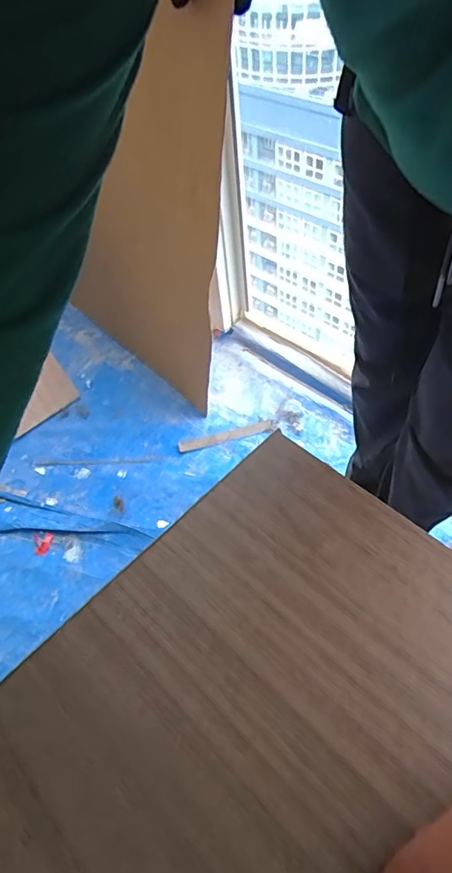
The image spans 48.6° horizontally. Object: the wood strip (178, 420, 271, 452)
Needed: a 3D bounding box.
[{"bbox_3d":[-0.001,0.000,1.208,0.227,0.010,0.029,-15,53,-5],"label":"wood strip"}]

